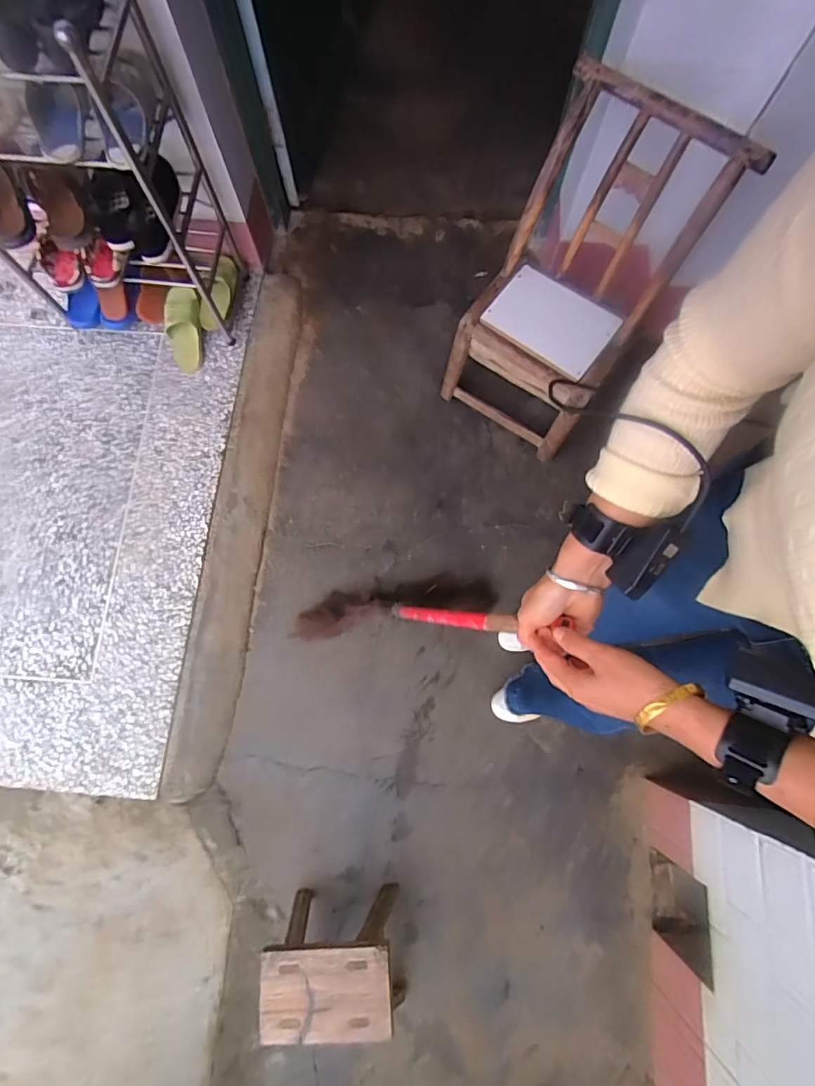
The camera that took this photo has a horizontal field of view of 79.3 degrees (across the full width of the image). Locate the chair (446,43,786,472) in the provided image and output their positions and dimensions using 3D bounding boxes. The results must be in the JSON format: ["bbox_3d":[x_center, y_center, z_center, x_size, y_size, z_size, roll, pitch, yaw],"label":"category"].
[{"bbox_3d":[0.364,-0.561,1.099,0.345,0.541,0.404,37,79,9],"label":"chair"}]

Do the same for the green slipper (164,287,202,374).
[{"bbox_3d":[-0.621,-0.585,1.360,0.096,0.054,0.209,4,109,2],"label":"green slipper"}]

